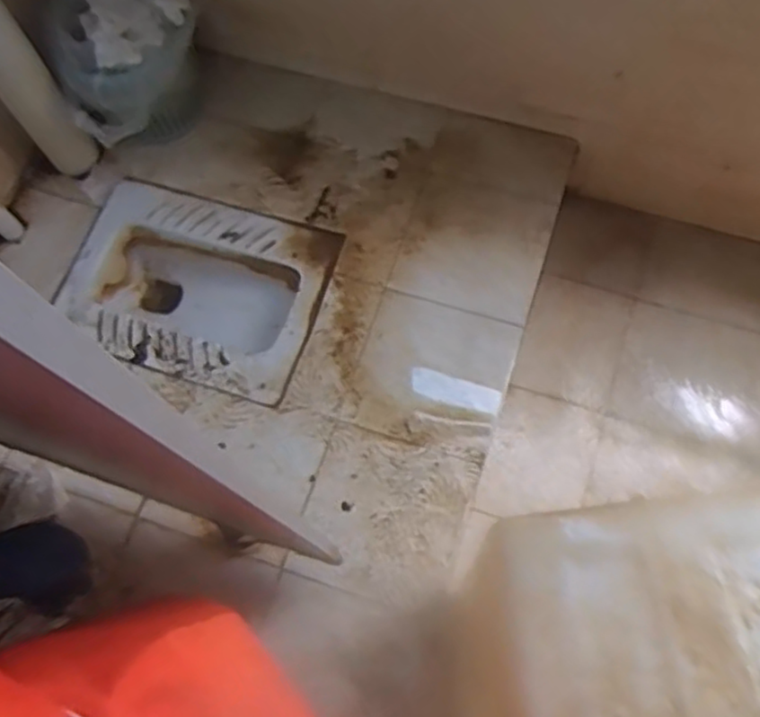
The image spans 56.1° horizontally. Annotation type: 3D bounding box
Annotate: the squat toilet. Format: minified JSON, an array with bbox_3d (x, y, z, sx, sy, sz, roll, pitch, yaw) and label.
[{"bbox_3d":[-0.410,-0.135,1.651,0.570,0.209,0.409,18,73,6],"label":"squat toilet"}]

